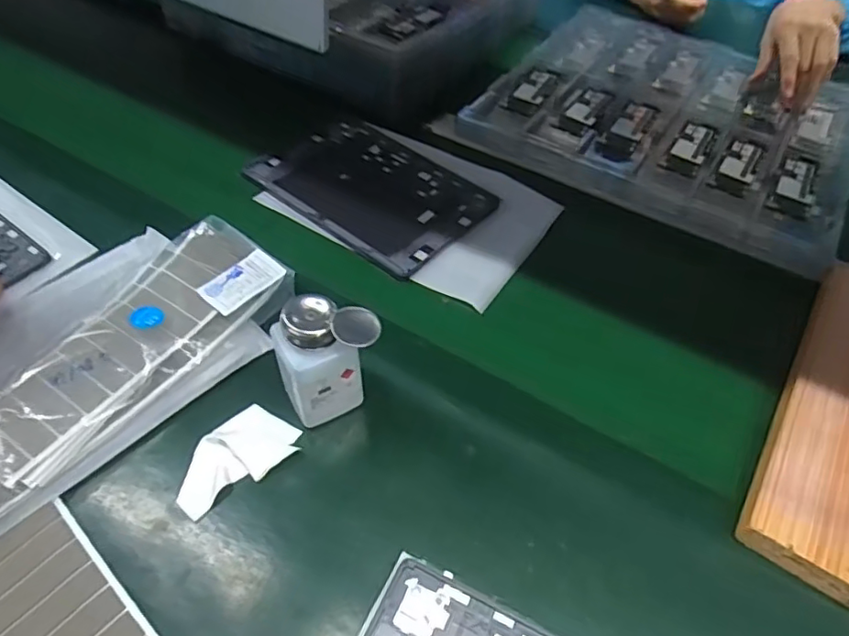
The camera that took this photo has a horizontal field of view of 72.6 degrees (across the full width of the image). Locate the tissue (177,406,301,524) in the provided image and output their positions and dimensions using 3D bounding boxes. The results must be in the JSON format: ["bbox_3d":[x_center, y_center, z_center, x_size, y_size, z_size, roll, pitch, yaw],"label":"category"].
[{"bbox_3d":[-0.144,0.105,0.436,0.093,0.010,0.053,-36,60,-28],"label":"tissue"}]

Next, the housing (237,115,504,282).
[{"bbox_3d":[-0.059,-0.150,0.657,0.249,0.012,0.176,34,56,23],"label":"housing"}]

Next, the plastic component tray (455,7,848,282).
[{"bbox_3d":[0.337,-0.278,0.775,0.439,0.030,0.457,27,53,19],"label":"plastic component tray"}]

